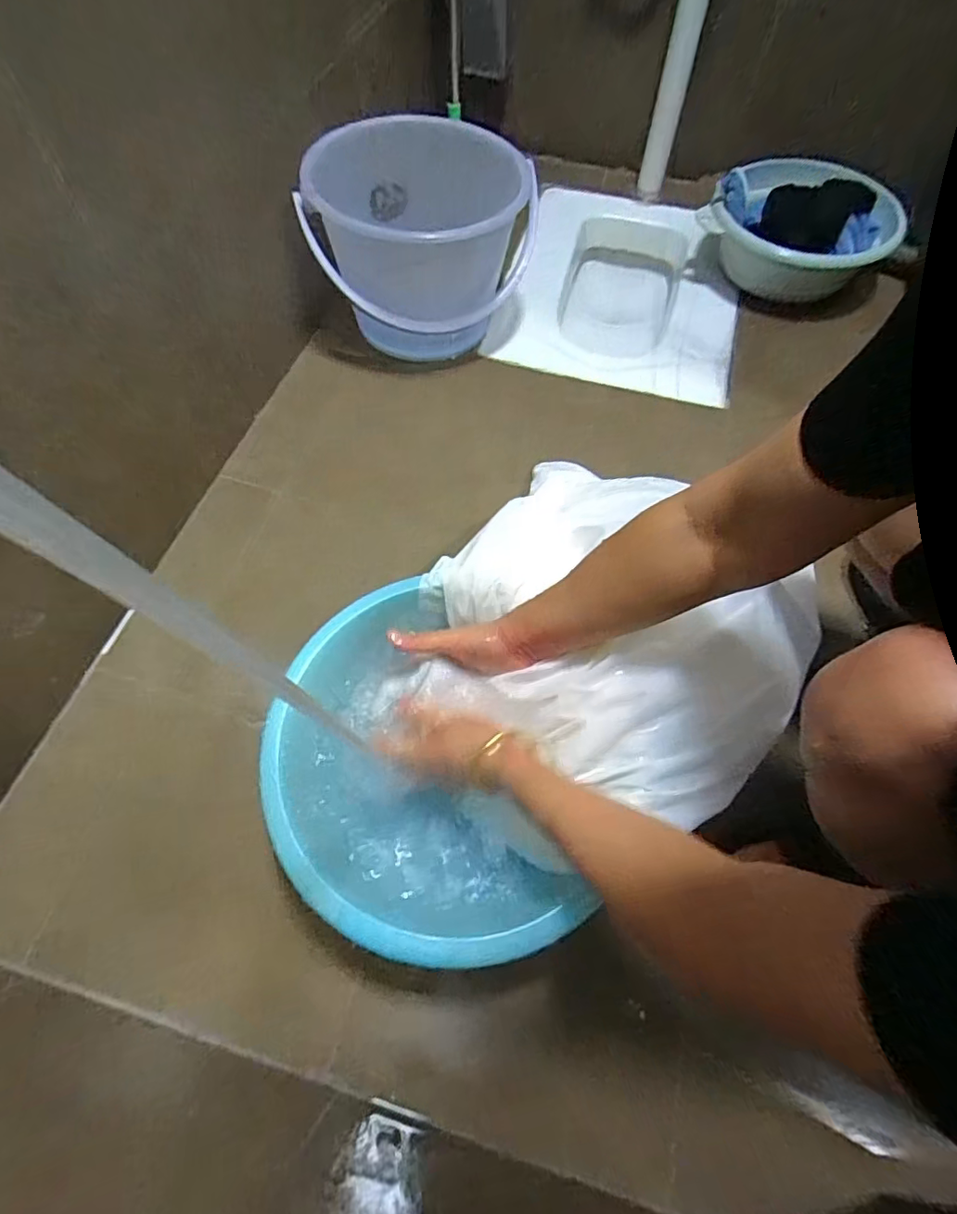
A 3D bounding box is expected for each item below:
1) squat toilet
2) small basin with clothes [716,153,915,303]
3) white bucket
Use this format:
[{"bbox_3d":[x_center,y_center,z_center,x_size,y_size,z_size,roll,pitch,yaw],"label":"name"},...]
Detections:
[{"bbox_3d":[0.265,-0.563,1.084,0.409,0.179,0.516,14,66,8],"label":"squat toilet"},{"bbox_3d":[0.545,-0.652,0.954,0.289,0.094,0.267,25,68,13],"label":"small basin with clothes"},{"bbox_3d":[-0.088,-0.563,0.896,0.326,0.231,0.326,-1,65,1],"label":"white bucket"}]

